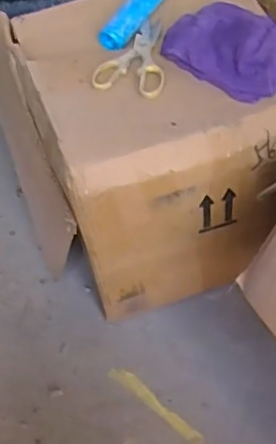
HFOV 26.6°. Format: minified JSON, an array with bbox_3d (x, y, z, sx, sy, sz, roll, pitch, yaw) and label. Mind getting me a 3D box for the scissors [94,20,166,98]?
[{"bbox_3d":[0.004,-0.238,0.832,0.093,0.009,0.180,10,48,12],"label":"scissors"}]

